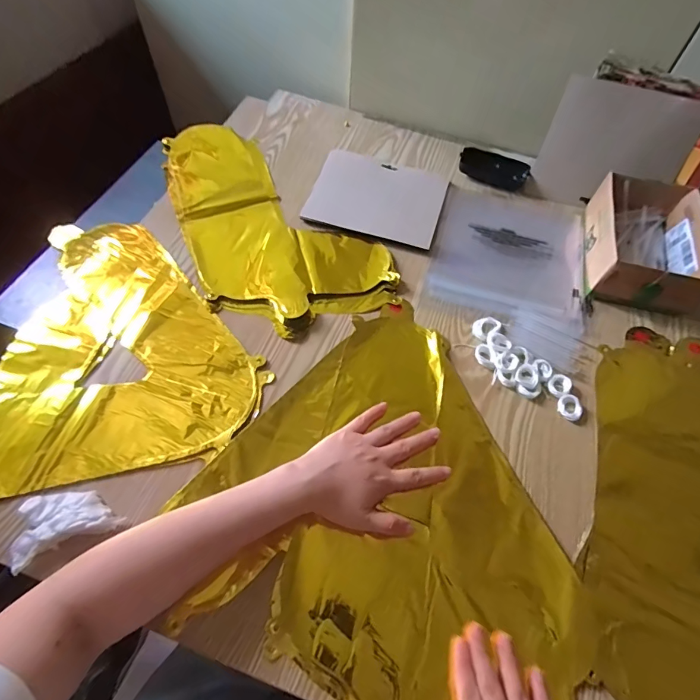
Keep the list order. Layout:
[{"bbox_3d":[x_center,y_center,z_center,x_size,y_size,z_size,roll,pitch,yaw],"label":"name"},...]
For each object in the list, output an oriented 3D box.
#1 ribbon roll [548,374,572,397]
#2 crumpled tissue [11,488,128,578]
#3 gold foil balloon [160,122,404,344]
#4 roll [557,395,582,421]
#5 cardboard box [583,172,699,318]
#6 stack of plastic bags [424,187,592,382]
[{"bbox_3d":[0.242,0.040,0.488,0.028,0.005,0.023,-25,63,-16],"label":"ribbon roll"},{"bbox_3d":[-0.262,0.152,0.385,0.086,0.017,0.055,-22,62,-15],"label":"crumpled tissue"},{"bbox_3d":[-0.127,-0.194,0.607,0.223,0.016,0.419,-25,63,-17],"label":"gold foil balloon"},{"bbox_3d":[0.247,0.064,0.475,0.027,0.006,0.028,1,58,-2],"label":"roll"},{"bbox_3d":[0.399,-0.147,0.573,0.133,0.063,0.191,13,59,5],"label":"cardboard box"},{"bbox_3d":[0.223,-0.121,0.595,0.214,0.014,0.298,16,59,7],"label":"stack of plastic bags"}]

